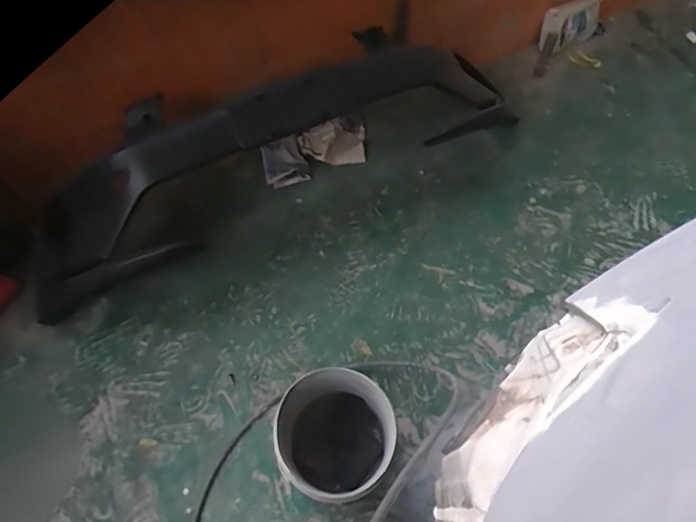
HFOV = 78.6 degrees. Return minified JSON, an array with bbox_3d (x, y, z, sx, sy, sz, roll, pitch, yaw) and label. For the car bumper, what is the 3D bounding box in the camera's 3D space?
[{"bbox_3d":[-0.085,-0.384,1.406,1.664,0.436,0.412,-33,65,-17],"label":"car bumper"}]

